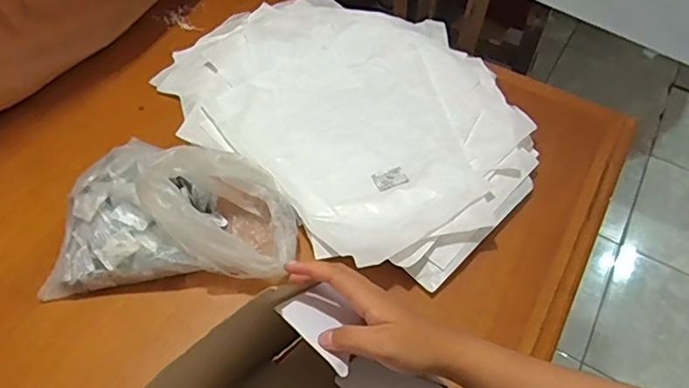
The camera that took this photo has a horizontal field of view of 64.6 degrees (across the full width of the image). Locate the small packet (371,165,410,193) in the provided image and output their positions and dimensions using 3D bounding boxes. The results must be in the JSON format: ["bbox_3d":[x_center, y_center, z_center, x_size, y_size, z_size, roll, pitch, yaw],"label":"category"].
[{"bbox_3d":[0.056,-0.019,0.675,0.039,0.008,0.029,-15,55,-13],"label":"small packet"}]

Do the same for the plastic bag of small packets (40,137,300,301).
[{"bbox_3d":[-0.189,0.021,0.603,0.265,0.112,0.149,2,53,-1],"label":"plastic bag of small packets"}]

